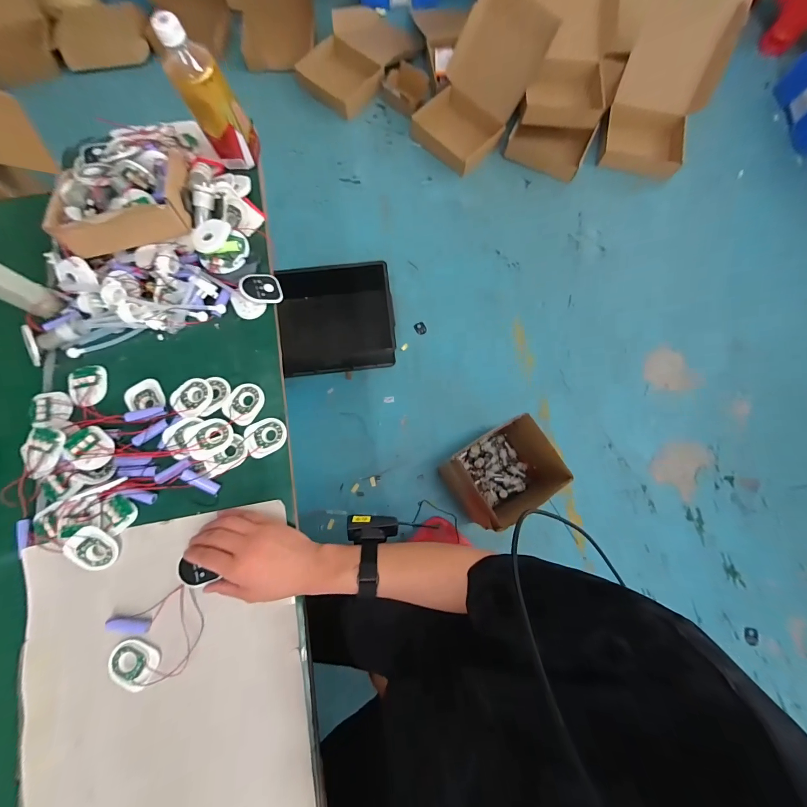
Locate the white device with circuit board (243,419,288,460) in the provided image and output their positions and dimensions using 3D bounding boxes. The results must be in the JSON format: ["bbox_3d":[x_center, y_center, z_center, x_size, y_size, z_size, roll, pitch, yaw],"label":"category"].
[{"bbox_3d":[-0.193,0.046,0.481,0.056,0.009,0.048,-28,78,-7],"label":"white device with circuit board"}]

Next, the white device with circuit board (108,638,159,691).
[{"bbox_3d":[-0.334,0.321,0.425,0.057,0.010,0.047,29,78,6],"label":"white device with circuit board"}]

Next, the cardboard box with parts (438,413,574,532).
[{"bbox_3d":[0.303,0.228,1.074,0.276,0.305,0.252,-29,79,-8],"label":"cardboard box with parts"}]

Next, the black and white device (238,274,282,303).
[{"bbox_3d":[-0.214,-0.174,0.518,0.057,0.010,0.047,-5,78,-35],"label":"black and white device"}]

